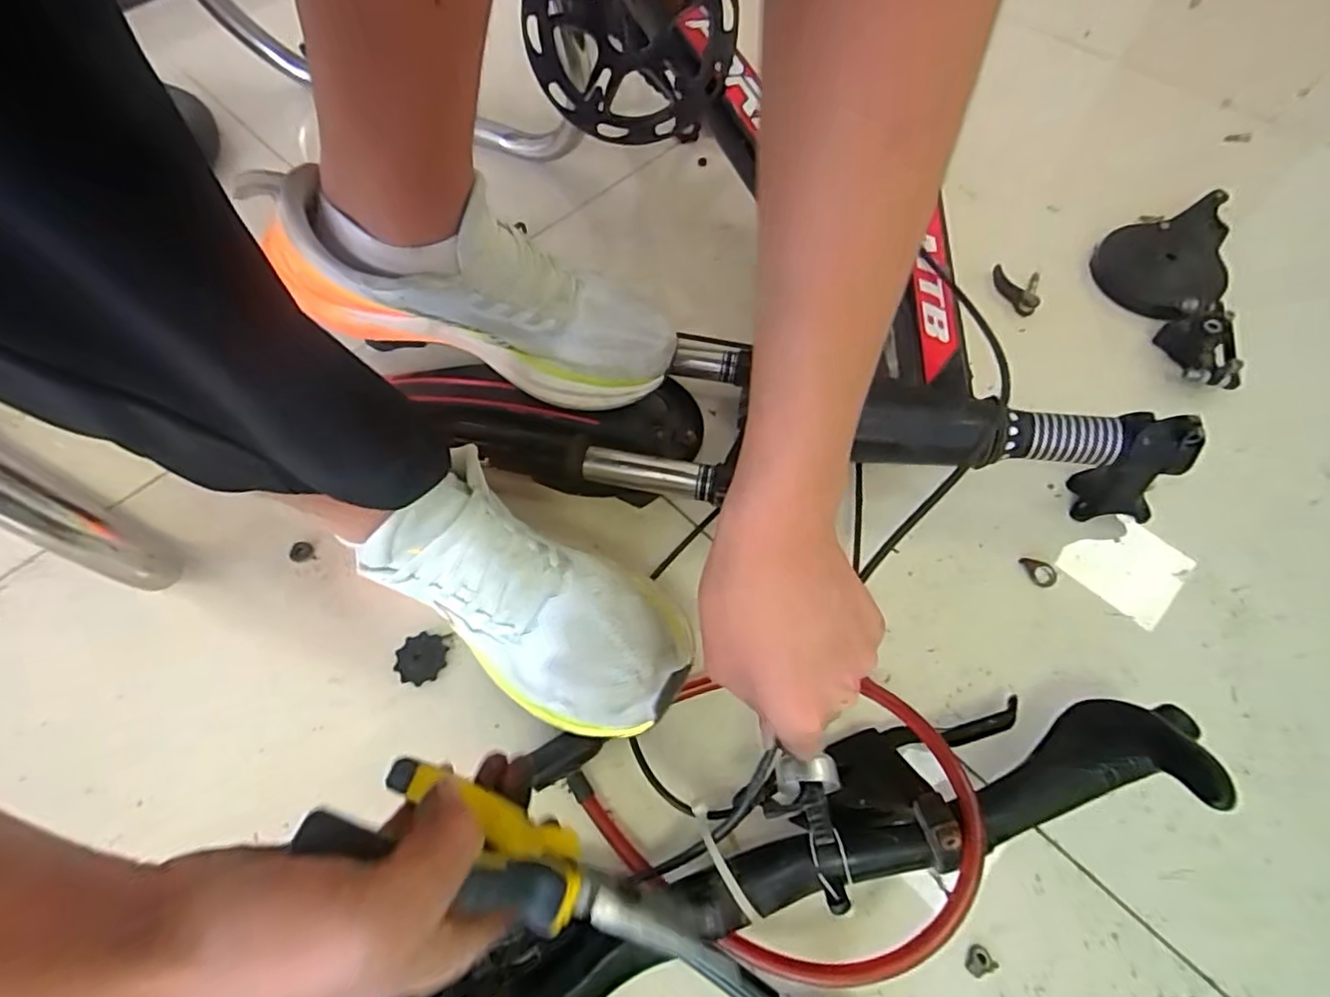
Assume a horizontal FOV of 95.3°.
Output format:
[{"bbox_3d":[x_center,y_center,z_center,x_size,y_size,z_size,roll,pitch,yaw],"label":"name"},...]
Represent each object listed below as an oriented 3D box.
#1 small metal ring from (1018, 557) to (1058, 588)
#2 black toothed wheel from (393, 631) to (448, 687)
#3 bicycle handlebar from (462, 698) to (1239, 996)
[{"bbox_3d":[0.270,0.053,0.441,0.026,0.009,0.015,22,65,13],"label":"small metal ring"},{"bbox_3d":[-0.168,0.110,0.418,0.032,0.005,0.034,-1,62,1],"label":"black toothed wheel"},{"bbox_3d":[0.033,0.191,0.292,0.508,0.091,0.080,-17,62,-14],"label":"bicycle handlebar"}]

